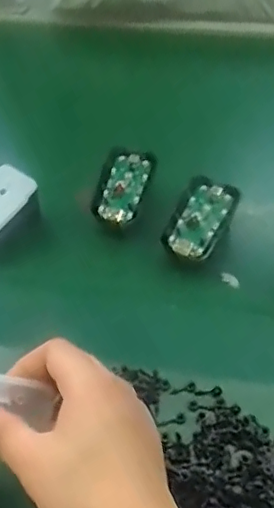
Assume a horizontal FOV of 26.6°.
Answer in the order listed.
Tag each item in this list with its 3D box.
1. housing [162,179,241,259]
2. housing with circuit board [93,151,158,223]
[{"bbox_3d":[0.051,-0.027,0.456,0.041,0.007,0.067,28,79,14],"label":"housing"},{"bbox_3d":[-0.011,-0.056,0.481,0.036,0.008,0.065,18,74,7],"label":"housing with circuit board"}]

